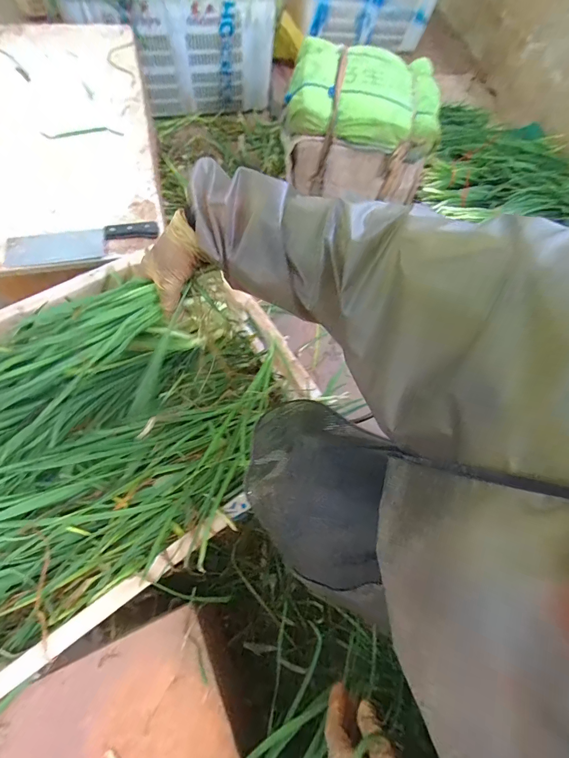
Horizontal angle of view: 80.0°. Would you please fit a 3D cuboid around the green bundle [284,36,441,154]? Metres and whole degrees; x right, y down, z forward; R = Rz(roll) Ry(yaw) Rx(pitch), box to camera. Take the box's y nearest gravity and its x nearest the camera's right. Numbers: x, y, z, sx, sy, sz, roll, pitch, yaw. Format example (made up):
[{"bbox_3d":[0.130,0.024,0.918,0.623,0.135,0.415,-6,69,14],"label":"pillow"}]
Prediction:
[{"bbox_3d":[0.201,-0.697,0.828,0.365,0.103,0.246,15,67,-1],"label":"green bundle"}]

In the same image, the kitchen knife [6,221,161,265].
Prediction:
[{"bbox_3d":[-0.377,-0.256,0.639,0.264,0.027,0.065,-10,70,-11],"label":"kitchen knife"}]

